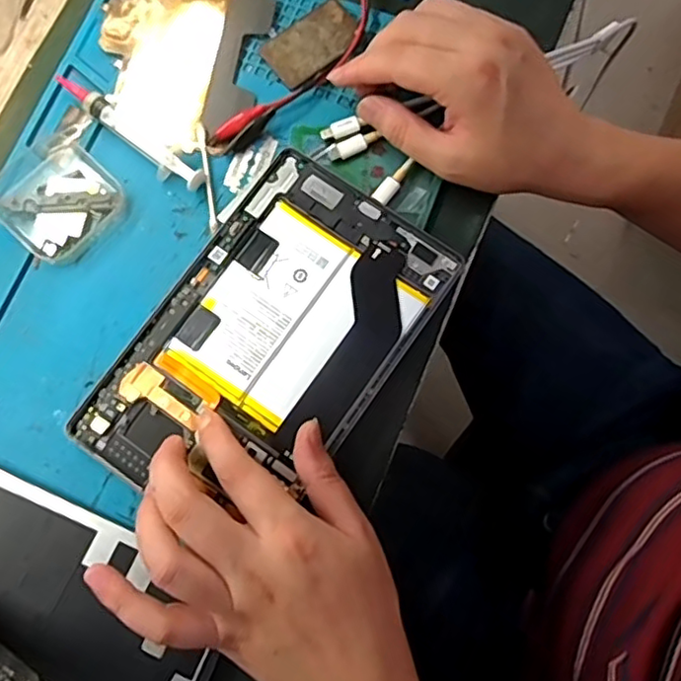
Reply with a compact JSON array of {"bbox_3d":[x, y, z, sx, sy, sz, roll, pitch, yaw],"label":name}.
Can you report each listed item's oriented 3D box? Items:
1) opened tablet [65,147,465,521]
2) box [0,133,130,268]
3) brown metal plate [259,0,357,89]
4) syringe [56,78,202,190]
[{"bbox_3d":[-0.040,0.000,0.345,0.128,0.007,0.201,35,80,9],"label":"opened tablet"},{"bbox_3d":[-0.167,-0.084,0.362,0.071,0.019,0.062,41,81,10],"label":"box"},{"bbox_3d":[-0.017,-0.187,0.388,0.060,0.004,0.036,-39,79,-7],"label":"brown metal plate"},{"bbox_3d":[-0.126,-0.125,0.370,0.109,0.014,0.018,39,81,10],"label":"syringe"}]

